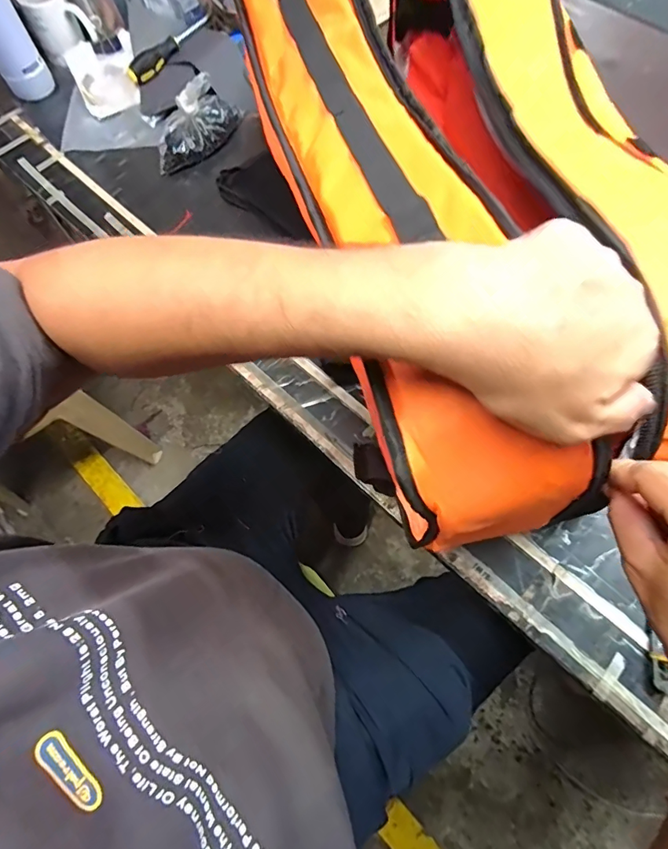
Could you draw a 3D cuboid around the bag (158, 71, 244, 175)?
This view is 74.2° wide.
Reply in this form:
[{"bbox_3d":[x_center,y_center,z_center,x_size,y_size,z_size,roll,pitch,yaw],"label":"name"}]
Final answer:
[{"bbox_3d":[-0.223,-0.490,0.713,0.172,0.073,0.052,-43,74,-12],"label":"bag"}]

